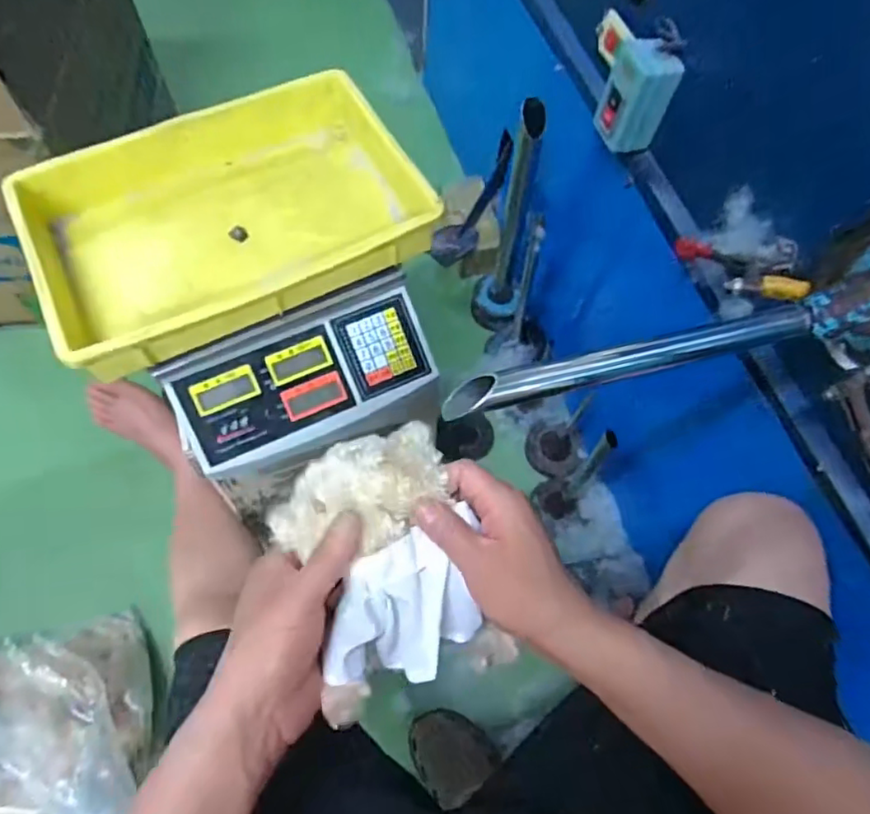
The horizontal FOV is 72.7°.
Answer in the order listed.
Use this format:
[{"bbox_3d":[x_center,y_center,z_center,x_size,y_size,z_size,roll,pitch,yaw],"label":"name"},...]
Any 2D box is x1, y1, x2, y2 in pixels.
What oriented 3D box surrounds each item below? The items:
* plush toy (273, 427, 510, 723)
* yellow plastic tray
[{"bbox_3d":[-0.033,0.105,0.391,0.121,0.081,0.156,-19,66,-12],"label":"plush toy"},{"bbox_3d":[-0.207,-0.194,0.594,0.353,0.067,0.251,-25,67,-14],"label":"yellow plastic tray"}]

